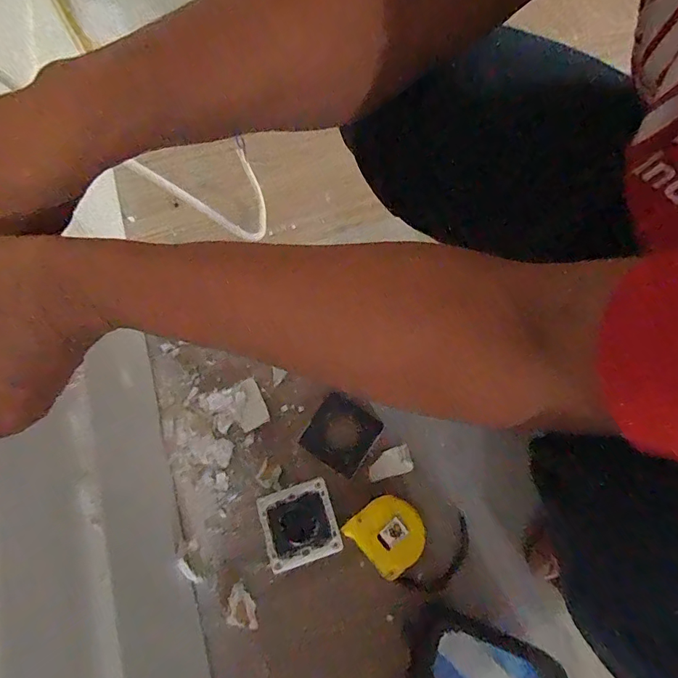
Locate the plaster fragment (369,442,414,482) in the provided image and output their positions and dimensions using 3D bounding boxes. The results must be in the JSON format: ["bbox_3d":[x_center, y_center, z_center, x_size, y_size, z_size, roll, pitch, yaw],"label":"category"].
[{"bbox_3d":[0.065,0.159,0.540,0.058,0.006,0.033,-17,68,-7],"label":"plaster fragment"}]

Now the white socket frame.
[{"bbox_3d":[-0.046,0.217,0.498,0.081,0.034,0.083,-17,68,-7],"label":"white socket frame"}]

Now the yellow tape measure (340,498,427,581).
[{"bbox_3d":[0.057,0.224,0.492,0.074,0.038,0.076,-41,73,-16],"label":"yellow tape measure"}]

